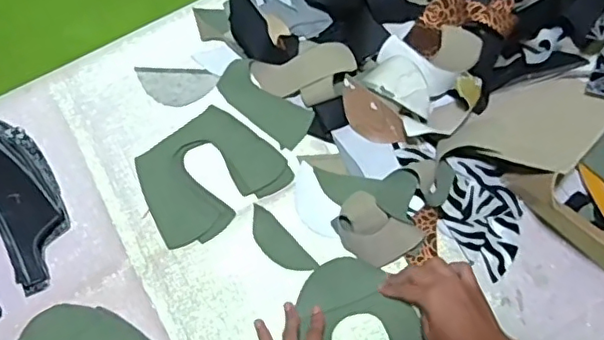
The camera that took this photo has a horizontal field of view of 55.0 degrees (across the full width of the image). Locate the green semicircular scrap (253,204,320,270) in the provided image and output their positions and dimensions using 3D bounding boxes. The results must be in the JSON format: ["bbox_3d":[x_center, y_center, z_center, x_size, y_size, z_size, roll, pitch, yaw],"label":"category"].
[{"bbox_3d":[-0.026,0.083,0.651,0.034,0.010,0.094,-41,76,-10],"label":"green semicircular scrap"}]

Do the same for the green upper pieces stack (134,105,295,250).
[{"bbox_3d":[-0.110,0.003,0.678,0.159,0.005,0.129,-35,75,-8],"label":"green upper pieces stack"}]

